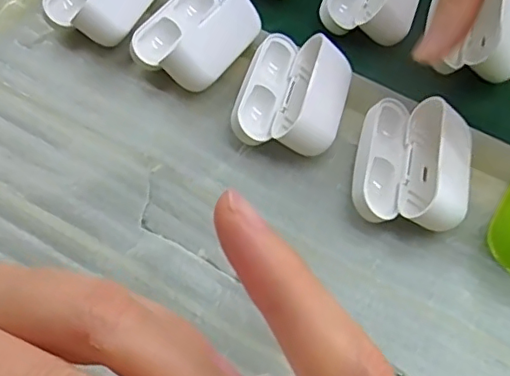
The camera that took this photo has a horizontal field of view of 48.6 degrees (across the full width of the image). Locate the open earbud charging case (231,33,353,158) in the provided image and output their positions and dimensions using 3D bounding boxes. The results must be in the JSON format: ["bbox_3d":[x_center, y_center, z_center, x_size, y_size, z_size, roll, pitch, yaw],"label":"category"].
[{"bbox_3d":[0.020,-0.048,0.292,0.052,0.029,0.067,15,63,6],"label":"open earbud charging case"}]

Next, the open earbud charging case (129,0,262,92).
[{"bbox_3d":[-0.031,-0.084,0.311,0.050,0.028,0.064,35,66,16],"label":"open earbud charging case"}]

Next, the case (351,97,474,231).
[{"bbox_3d":[0.077,-0.011,0.273,0.053,0.030,0.066,14,63,6],"label":"case"}]

